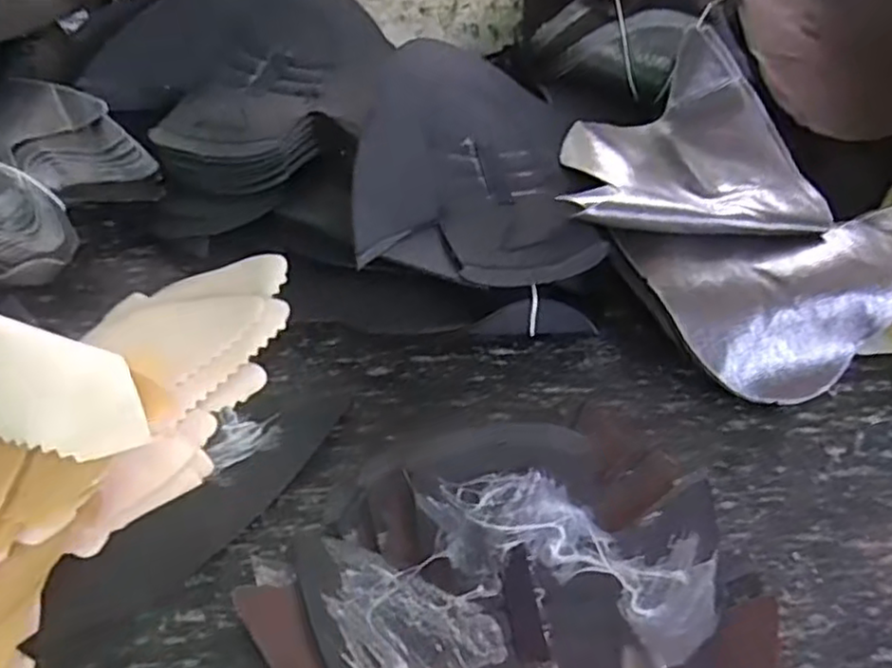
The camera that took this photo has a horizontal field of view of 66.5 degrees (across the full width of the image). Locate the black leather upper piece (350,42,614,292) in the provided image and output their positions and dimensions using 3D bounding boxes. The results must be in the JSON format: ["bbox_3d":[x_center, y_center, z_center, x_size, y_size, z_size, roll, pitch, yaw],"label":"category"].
[{"bbox_3d":[0.017,-0.107,0.399,0.146,0.045,0.170,-3,55,-9],"label":"black leather upper piece"}]

